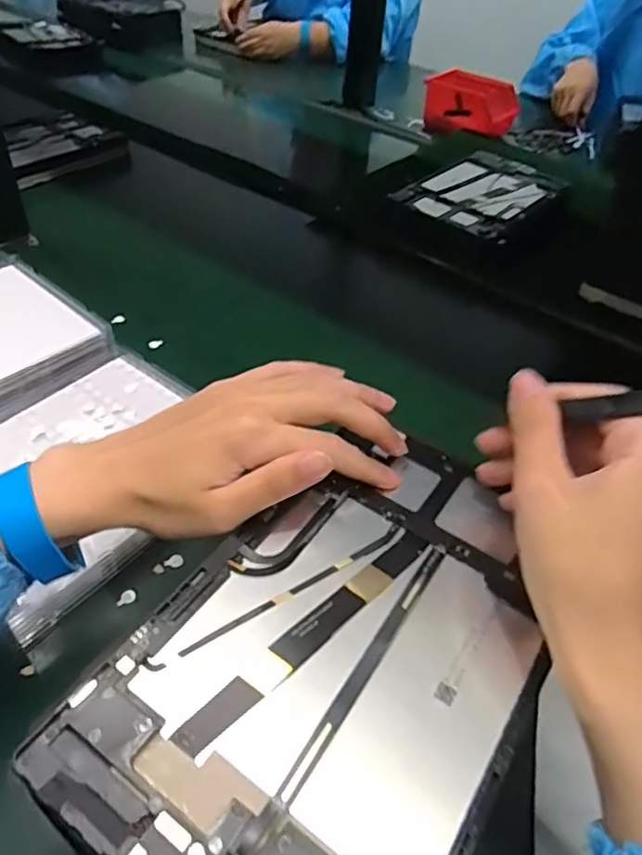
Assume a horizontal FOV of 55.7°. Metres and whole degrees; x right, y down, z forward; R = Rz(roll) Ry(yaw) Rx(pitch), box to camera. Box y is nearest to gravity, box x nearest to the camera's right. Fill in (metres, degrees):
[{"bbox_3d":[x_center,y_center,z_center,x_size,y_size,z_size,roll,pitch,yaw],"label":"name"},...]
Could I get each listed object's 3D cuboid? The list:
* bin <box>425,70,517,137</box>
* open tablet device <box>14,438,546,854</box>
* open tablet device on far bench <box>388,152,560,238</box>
[{"bbox_3d":[0.254,-0.546,1.030,0.159,0.075,0.090,5,44,0],"label":"bin"},{"bbox_3d":[0.012,0.093,0.263,0.147,0.011,0.231,27,48,21],"label":"open tablet device"},{"bbox_3d":[0.213,-0.313,0.803,0.144,0.013,0.233,32,50,24],"label":"open tablet device on far bench"}]

